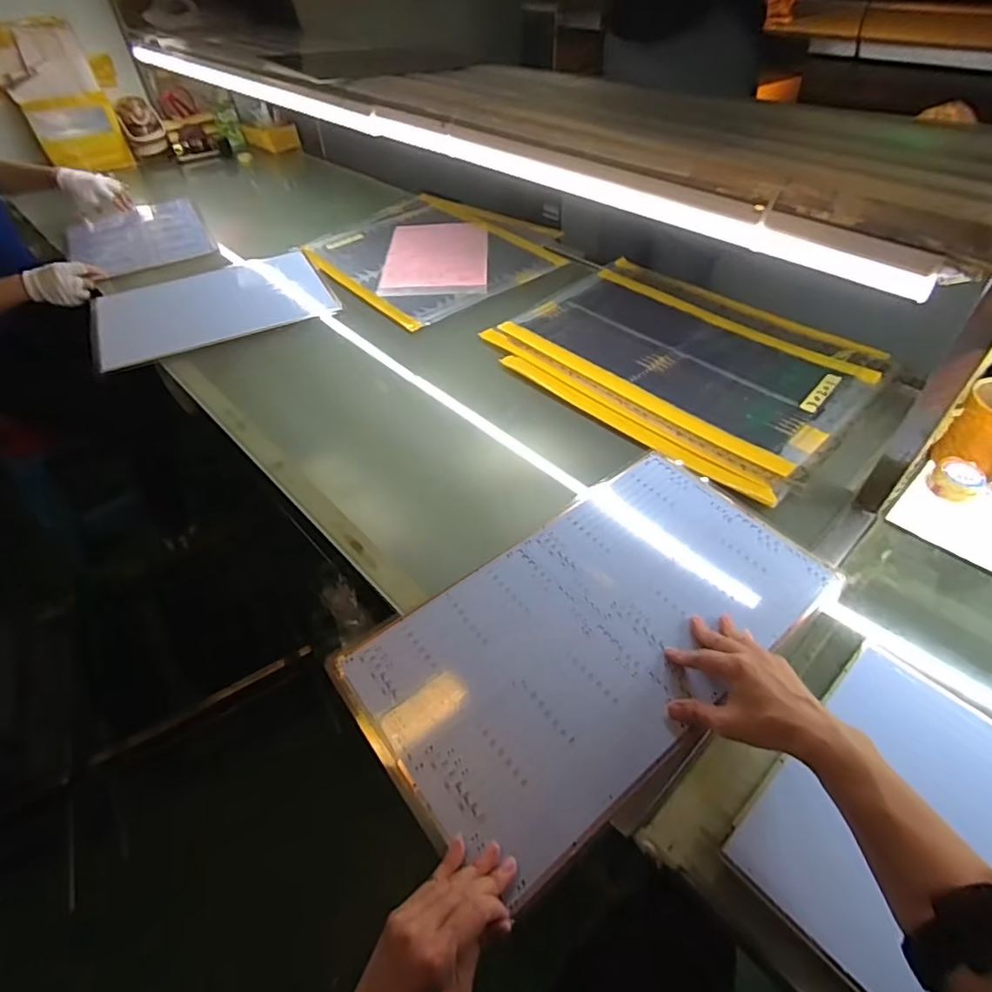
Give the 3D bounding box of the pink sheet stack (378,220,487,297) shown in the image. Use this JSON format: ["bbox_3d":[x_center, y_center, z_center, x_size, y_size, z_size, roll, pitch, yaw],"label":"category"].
[{"bbox_3d":[-0.124,-0.521,1.195,0.212,0.010,0.348,-1,46,1],"label":"pink sheet stack"}]

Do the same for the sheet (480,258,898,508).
[{"bbox_3d":[0.297,-0.235,0.911,0.445,0.019,0.544,-35,54,-27],"label":"sheet"}]

